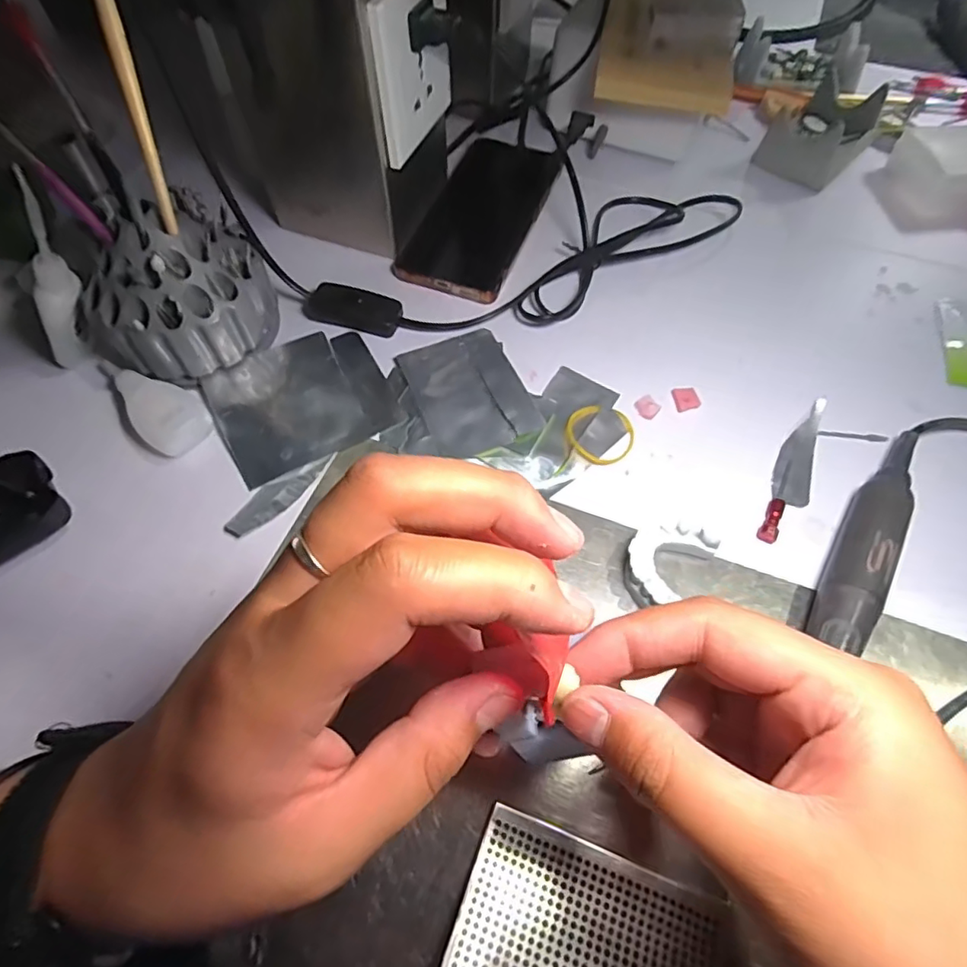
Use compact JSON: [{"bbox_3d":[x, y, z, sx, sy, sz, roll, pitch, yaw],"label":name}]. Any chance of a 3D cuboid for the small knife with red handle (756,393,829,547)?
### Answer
[{"bbox_3d":[0.182,-0.009,0.327,0.022,0.007,0.103,23,63,12],"label":"small knife with red handle"}]

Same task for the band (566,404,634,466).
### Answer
[{"bbox_3d":[0.070,-0.030,0.340,0.040,0.005,0.041,0,61,0],"label":"band"}]

